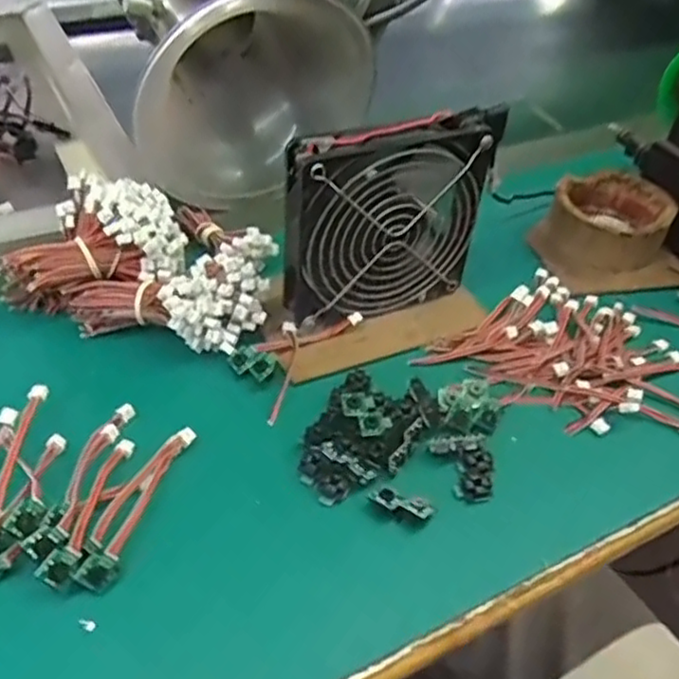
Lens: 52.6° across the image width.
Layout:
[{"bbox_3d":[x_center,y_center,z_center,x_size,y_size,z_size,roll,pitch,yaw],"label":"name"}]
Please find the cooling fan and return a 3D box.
[{"bbox_3d":[0.030,-0.070,0.414,0.123,0.120,0.027,-13,47,-18],"label":"cooling fan"}]

